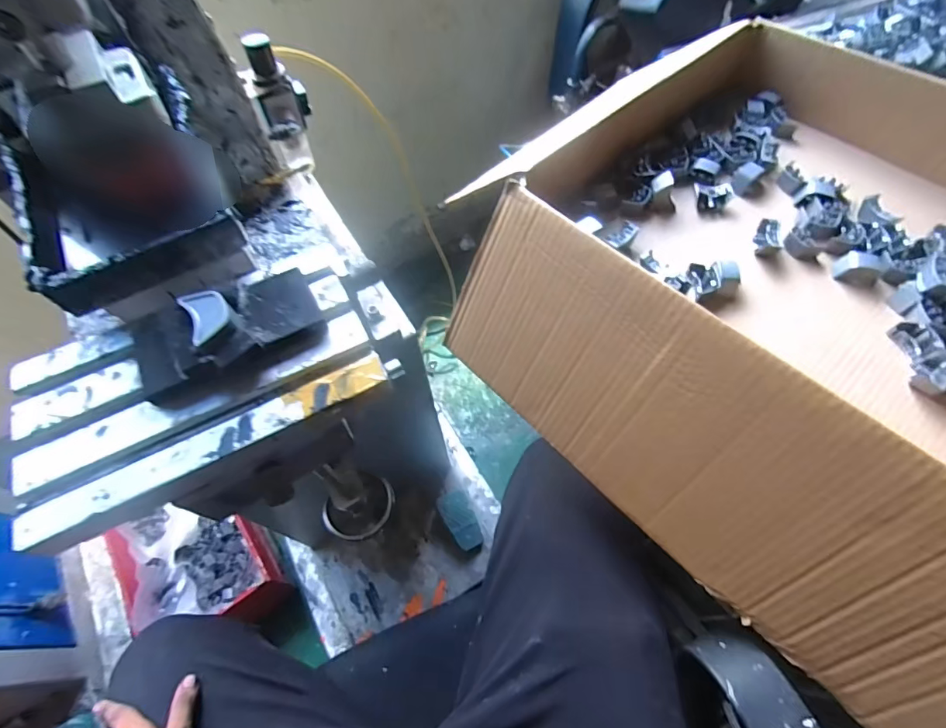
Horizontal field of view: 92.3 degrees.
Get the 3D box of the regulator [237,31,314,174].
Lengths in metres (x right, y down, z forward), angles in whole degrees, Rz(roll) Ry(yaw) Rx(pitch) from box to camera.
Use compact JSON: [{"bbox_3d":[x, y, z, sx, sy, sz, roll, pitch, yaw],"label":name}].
[{"bbox_3d":[-0.203,-0.268,0.497,0.055,0.143,0.055,-20,61,-10],"label":"regulator"}]

